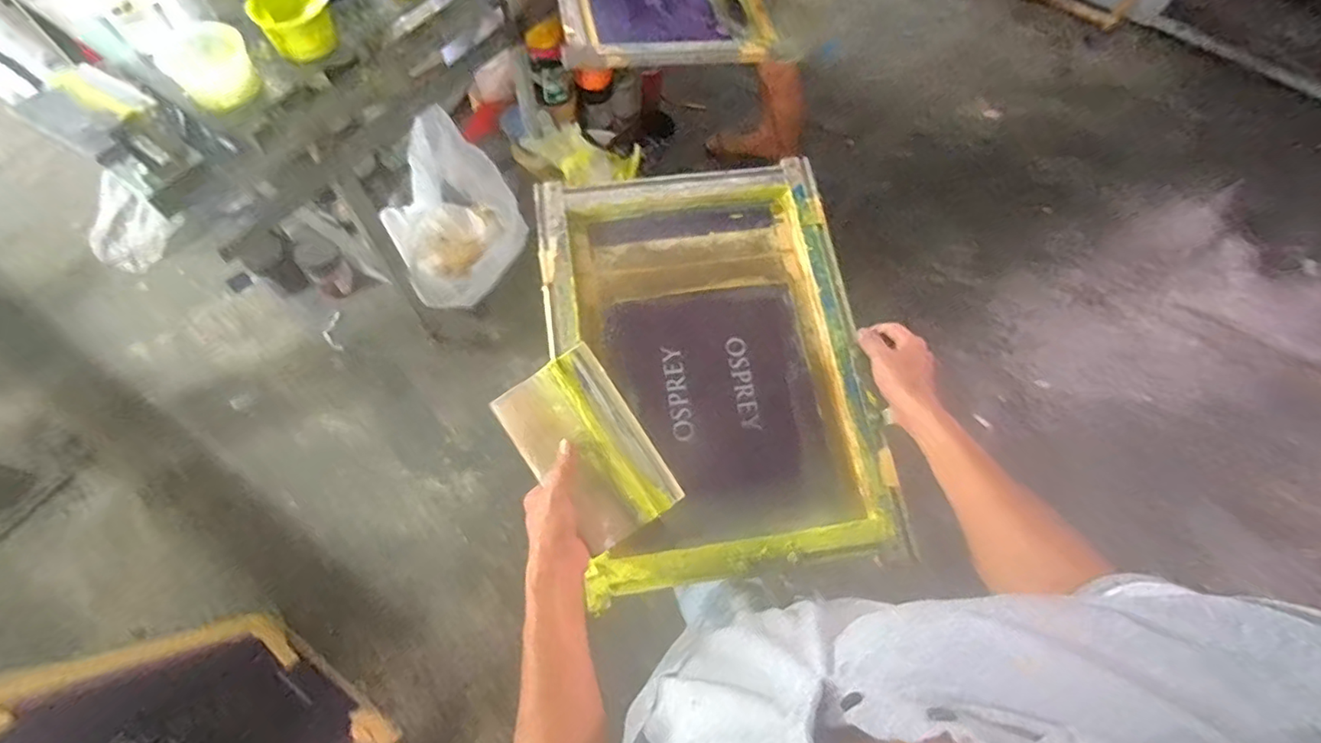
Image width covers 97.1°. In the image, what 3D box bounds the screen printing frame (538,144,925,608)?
[{"bbox_3d":[0.065,-0.020,0.755,0.384,0.052,0.538,-10,74,-2],"label":"screen printing frame"}]

